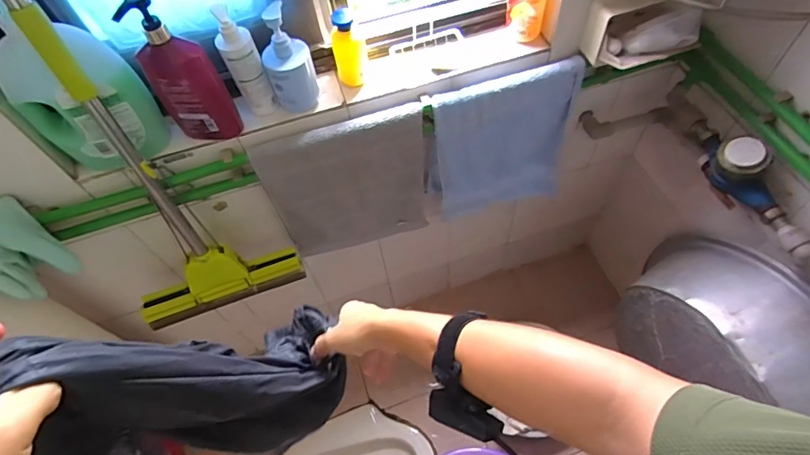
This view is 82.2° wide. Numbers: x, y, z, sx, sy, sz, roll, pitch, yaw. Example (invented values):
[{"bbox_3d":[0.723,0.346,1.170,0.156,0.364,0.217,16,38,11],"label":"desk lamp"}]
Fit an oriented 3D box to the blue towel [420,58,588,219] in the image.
[{"bbox_3d":[0.217,-0.166,1.036,0.348,0.404,0.036,-18,57,-6],"label":"blue towel"}]

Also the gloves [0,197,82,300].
[{"bbox_3d":[-0.608,0.035,0.720,0.116,0.125,0.106,30,65,22],"label":"gloves"}]

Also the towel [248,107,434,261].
[{"bbox_3d":[-0.112,-0.072,0.980,0.322,0.373,0.032,-17,57,-5],"label":"towel"}]

